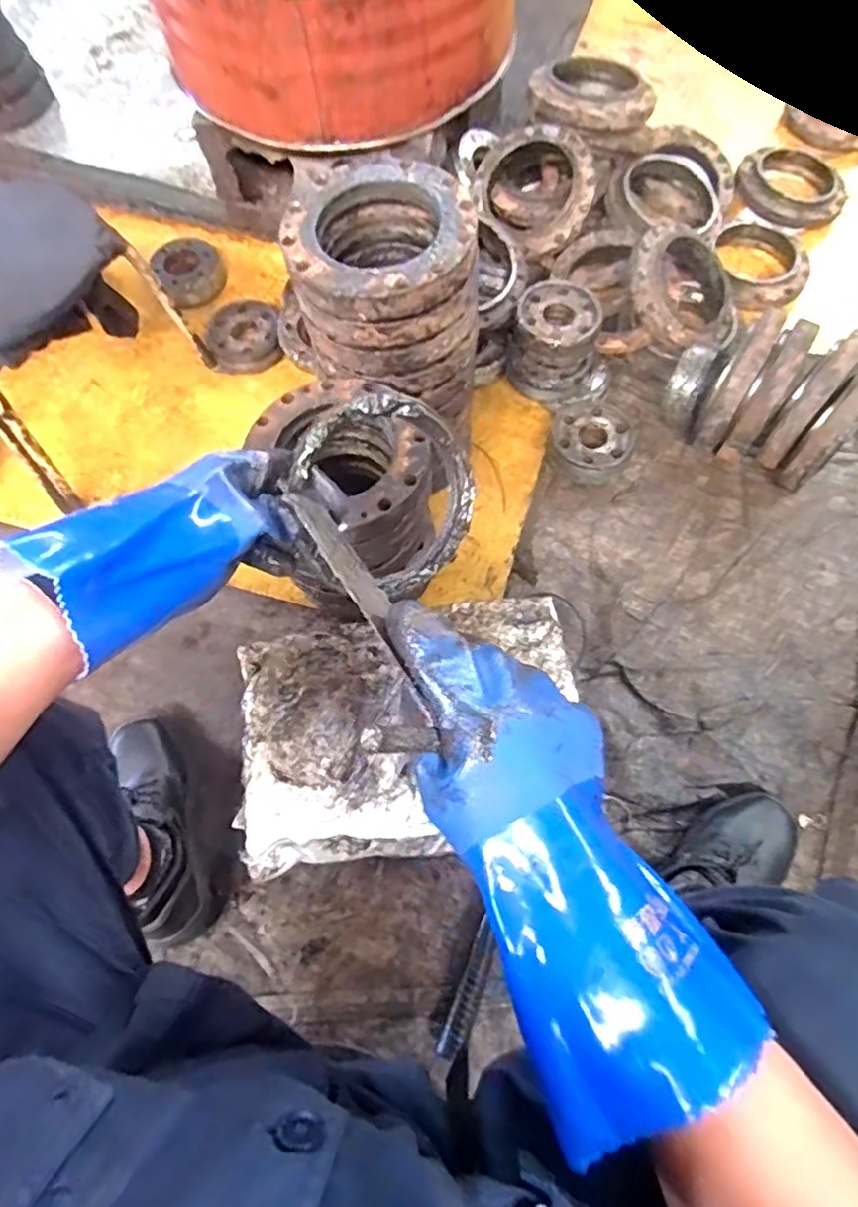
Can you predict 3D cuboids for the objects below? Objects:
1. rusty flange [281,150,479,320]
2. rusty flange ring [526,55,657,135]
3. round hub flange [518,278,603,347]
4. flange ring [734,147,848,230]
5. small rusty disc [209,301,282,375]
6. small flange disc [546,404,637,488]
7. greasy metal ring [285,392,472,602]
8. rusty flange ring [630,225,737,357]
[{"bbox_3d":[-0.053,-0.389,0.669,0.191,0.036,0.208,-1,67,1],"label":"rusty flange"},{"bbox_3d":[0.246,-0.787,0.990,0.156,0.042,0.169,-1,67,1],"label":"rusty flange ring"},{"bbox_3d":[0.198,-0.435,0.945,0.120,0.022,0.134,24,69,11],"label":"round hub flange"},{"bbox_3d":[0.671,-0.770,1.188,0.184,0.052,0.182,0,67,0],"label":"flange ring"},{"bbox_3d":[-0.301,-0.438,1.053,0.117,0.029,0.115,0,83,-3],"label":"small rusty disc"},{"bbox_3d":[0.247,-0.244,0.970,0.125,0.041,0.127,0,67,0],"label":"small flange disc"},{"bbox_3d":[-0.035,-0.081,0.505,0.150,0.160,0.017,-9,27,-23],"label":"greasy metal ring"},{"bbox_3d":[0.388,-0.480,0.986,0.190,0.046,0.195,0,90,-24],"label":"rusty flange ring"}]

